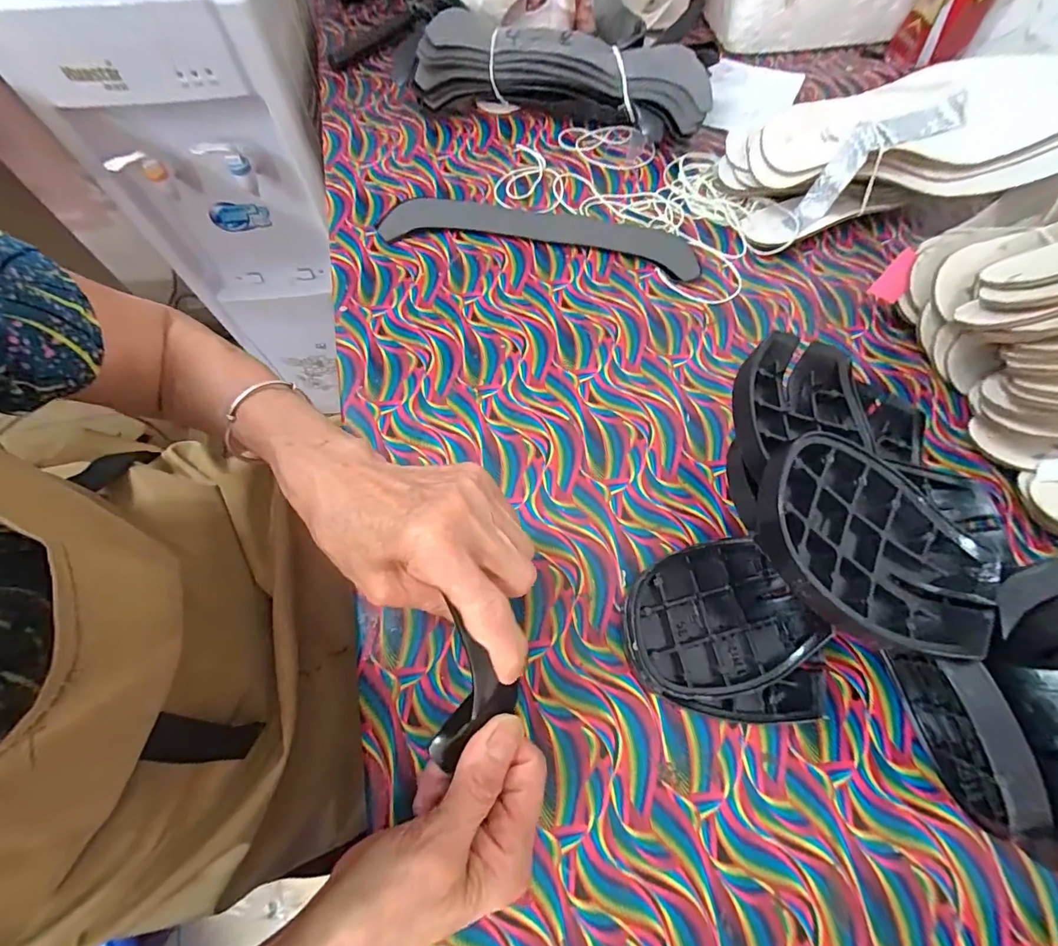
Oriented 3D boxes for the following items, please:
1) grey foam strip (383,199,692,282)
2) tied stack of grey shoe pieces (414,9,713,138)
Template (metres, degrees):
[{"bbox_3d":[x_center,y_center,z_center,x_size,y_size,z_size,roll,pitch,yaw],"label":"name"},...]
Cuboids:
[{"bbox_3d":[0.010,-0.229,0.436,0.294,0.011,0.058,9,66,3],"label":"grey foam strip"},{"bbox_3d":[0.038,-0.415,0.483,0.298,0.068,0.094,7,66,3],"label":"tied stack of grey shoe pieces"}]

